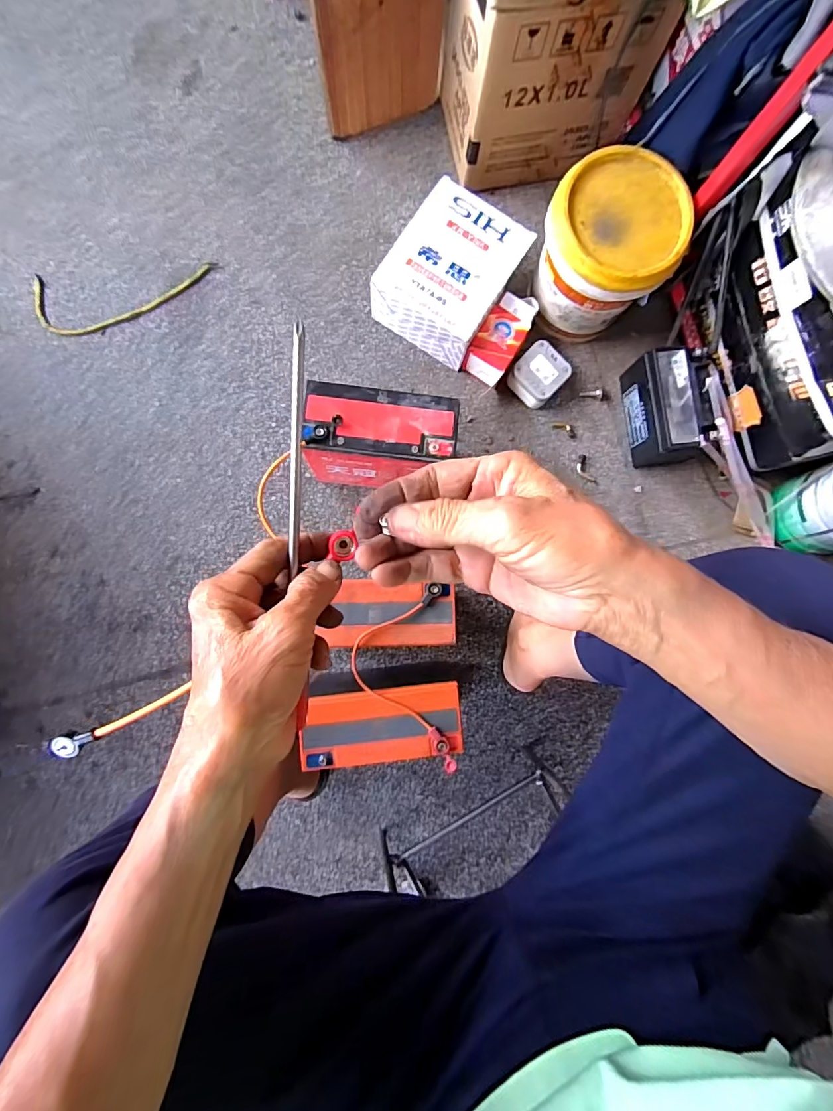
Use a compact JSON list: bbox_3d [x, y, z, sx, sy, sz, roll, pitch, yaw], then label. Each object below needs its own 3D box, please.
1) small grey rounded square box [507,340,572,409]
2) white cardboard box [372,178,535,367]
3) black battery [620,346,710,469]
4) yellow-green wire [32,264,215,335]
[{"bbox_3d":[0.184,-0.272,0.701,0.074,0.049,0.076,45,84,-1],"label":"small grey rounded square box"},{"bbox_3d":[0.050,-0.406,0.679,0.157,0.097,0.193,32,84,-2],"label":"white cardboard box"},{"bbox_3d":[0.365,-0.211,0.684,0.073,0.103,0.163,-5,87,-5],"label":"black battery"},{"bbox_3d":[-0.430,-0.382,0.692,0.261,0.009,0.092,-8,87,-6],"label":"yellow-green wire"}]

